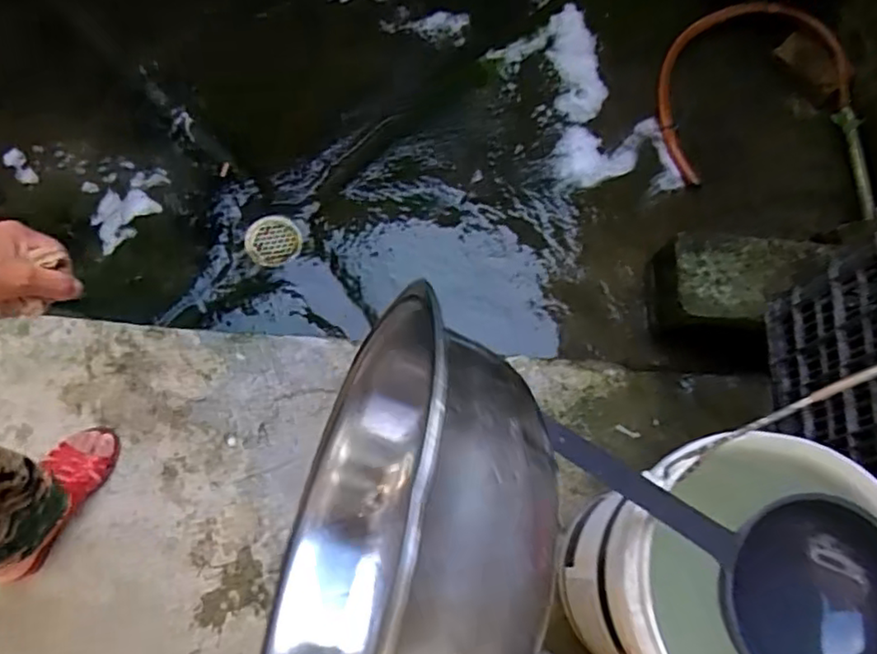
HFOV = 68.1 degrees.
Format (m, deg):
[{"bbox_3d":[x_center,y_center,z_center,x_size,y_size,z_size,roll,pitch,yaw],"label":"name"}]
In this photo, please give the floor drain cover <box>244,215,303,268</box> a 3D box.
[{"bbox_3d":[-0.345,-0.181,1.357,0.106,0.013,0.113,16,71,5],"label":"floor drain cover"}]

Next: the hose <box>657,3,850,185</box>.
[{"bbox_3d":[0.708,-0.599,1.528,0.529,0.112,0.376,-27,73,-9],"label":"hose"}]

